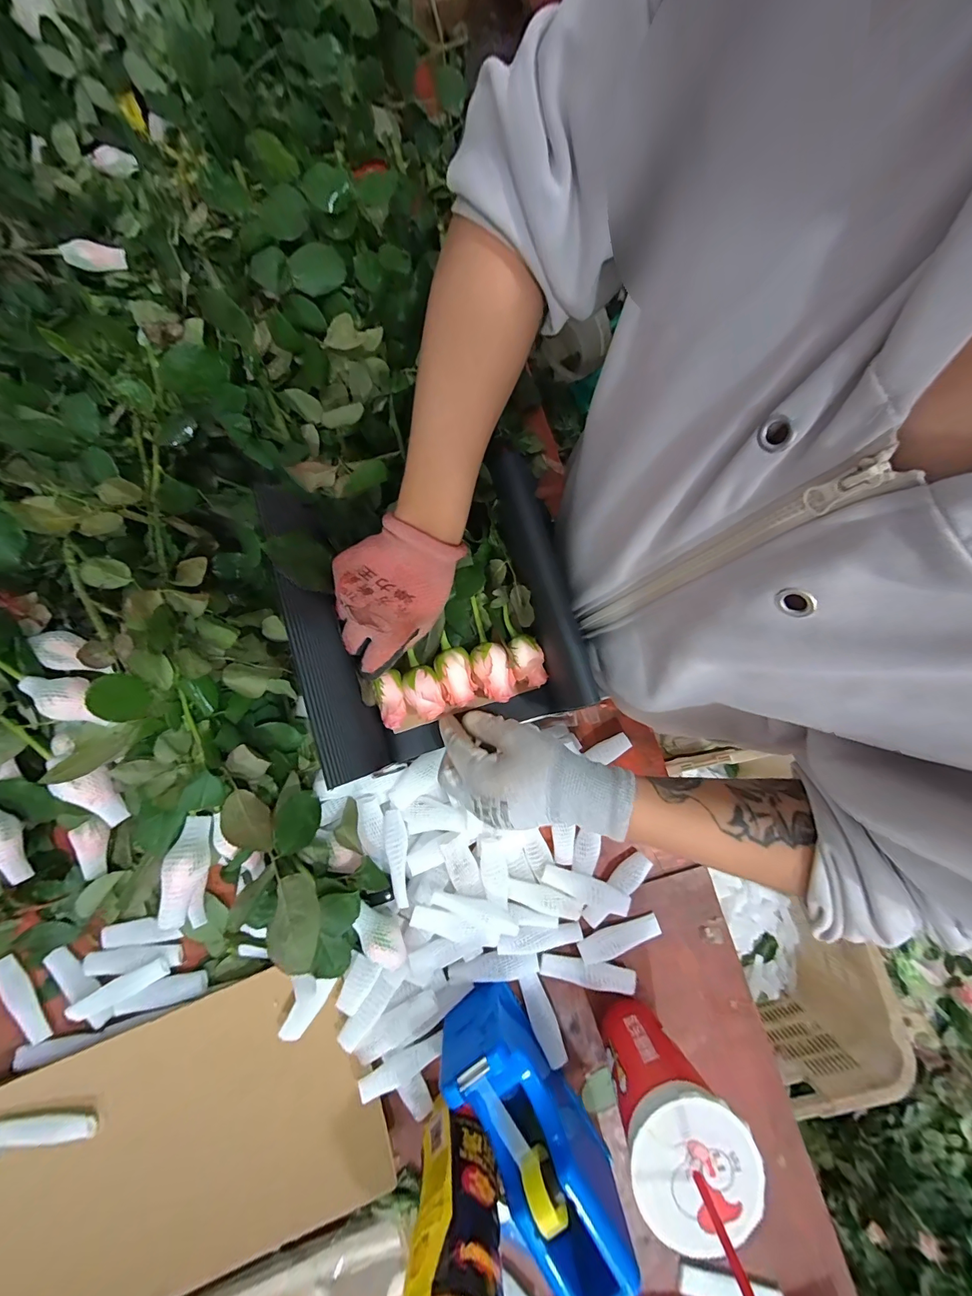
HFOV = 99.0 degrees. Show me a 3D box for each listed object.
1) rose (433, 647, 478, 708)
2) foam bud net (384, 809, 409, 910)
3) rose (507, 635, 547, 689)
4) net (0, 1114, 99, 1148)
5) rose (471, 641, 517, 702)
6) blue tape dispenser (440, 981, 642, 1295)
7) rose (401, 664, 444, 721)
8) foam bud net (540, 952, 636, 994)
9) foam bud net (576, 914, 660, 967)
[{"bbox_3d":[-0.026,0.026,0.360,0.030,0.028,0.048,-14,80,-3],"label":"rose"},{"bbox_3d":[-0.086,0.202,0.400,0.023,0.010,0.085,-7,80,-1],"label":"foam bud net"},{"bbox_3d":[0.035,0.014,0.371,0.028,0.040,0.045,-13,80,-2],"label":"rose"},{"bbox_3d":[-0.410,0.447,0.383,0.095,0.007,0.021,-3,80,-1],"label":"net"},{"bbox_3d":[0.007,0.021,0.361,0.030,0.033,0.051,-22,80,-4],"label":"rose"},{"bbox_3d":[0.039,0.411,0.361,0.070,0.111,0.192,-33,81,-6],"label":"blue tape dispenser"},{"bbox_3d":[-0.054,0.038,0.355,0.031,0.027,0.044,-16,80,-3],"label":"rose"},{"bbox_3d":[0.101,0.324,0.413,0.094,0.006,0.023,11,80,2],"label":"foam bud net"},{"bbox_3d":[0.135,0.293,0.419,0.084,0.004,0.024,-17,63,-7],"label":"foam bud net"}]

